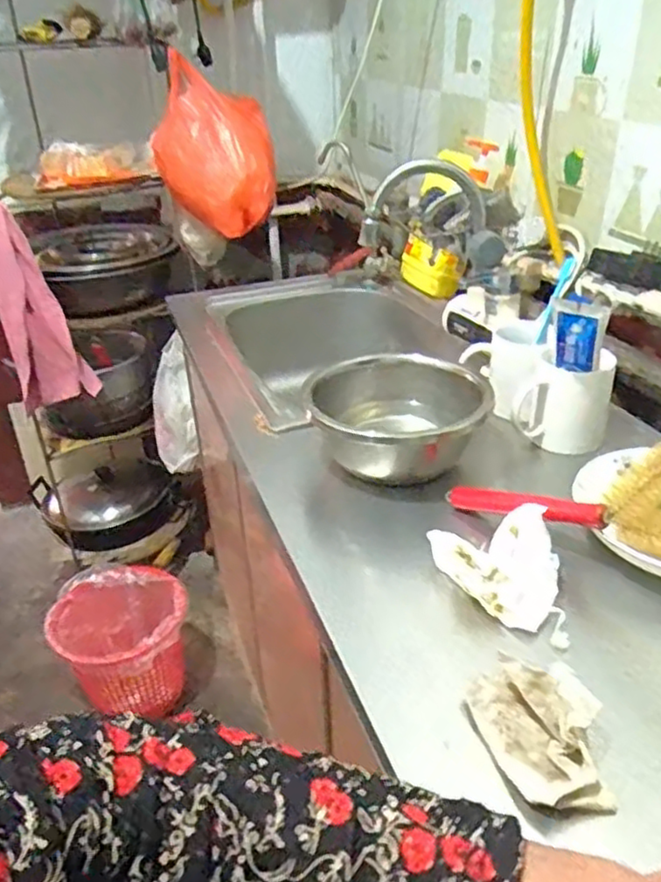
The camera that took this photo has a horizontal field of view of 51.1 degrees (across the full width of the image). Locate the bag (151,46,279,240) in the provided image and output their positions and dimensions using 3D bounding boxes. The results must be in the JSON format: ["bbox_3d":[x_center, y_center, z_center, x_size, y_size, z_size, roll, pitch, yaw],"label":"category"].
[{"bbox_3d":[-0.216,-0.535,1.286,0.218,0.257,0.224,-8,31,-8],"label":"bag"}]

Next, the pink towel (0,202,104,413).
[{"bbox_3d":[-0.590,-0.259,1.325,0.177,0.398,0.106,-5,22,41],"label":"pink towel"}]

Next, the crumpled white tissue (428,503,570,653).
[{"bbox_3d":[0.130,0.102,0.538,0.095,0.050,0.099,-1,30,3],"label":"crumpled white tissue"}]

